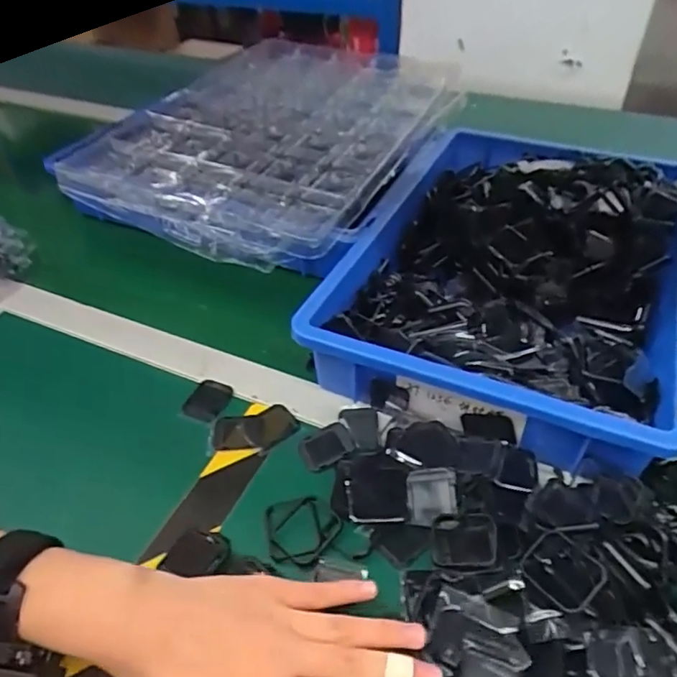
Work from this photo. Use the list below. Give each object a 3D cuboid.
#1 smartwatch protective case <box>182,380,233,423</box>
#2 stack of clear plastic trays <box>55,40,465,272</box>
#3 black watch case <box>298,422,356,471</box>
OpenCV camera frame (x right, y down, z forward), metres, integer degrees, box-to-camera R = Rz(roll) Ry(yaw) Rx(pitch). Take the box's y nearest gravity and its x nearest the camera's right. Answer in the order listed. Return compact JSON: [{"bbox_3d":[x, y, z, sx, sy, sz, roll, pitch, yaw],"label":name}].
[{"bbox_3d":[-0.114,0.054,0.490,0.035,0.005,0.040,12,44,15],"label":"smartwatch protective case"},{"bbox_3d":[-0.068,-0.262,0.690,0.350,0.056,0.464,20,47,23],"label":"stack of clear plastic trays"},{"bbox_3d":[-0.010,0.086,0.445,0.042,0.007,0.032,-19,45,-18],"label":"black watch case"}]

